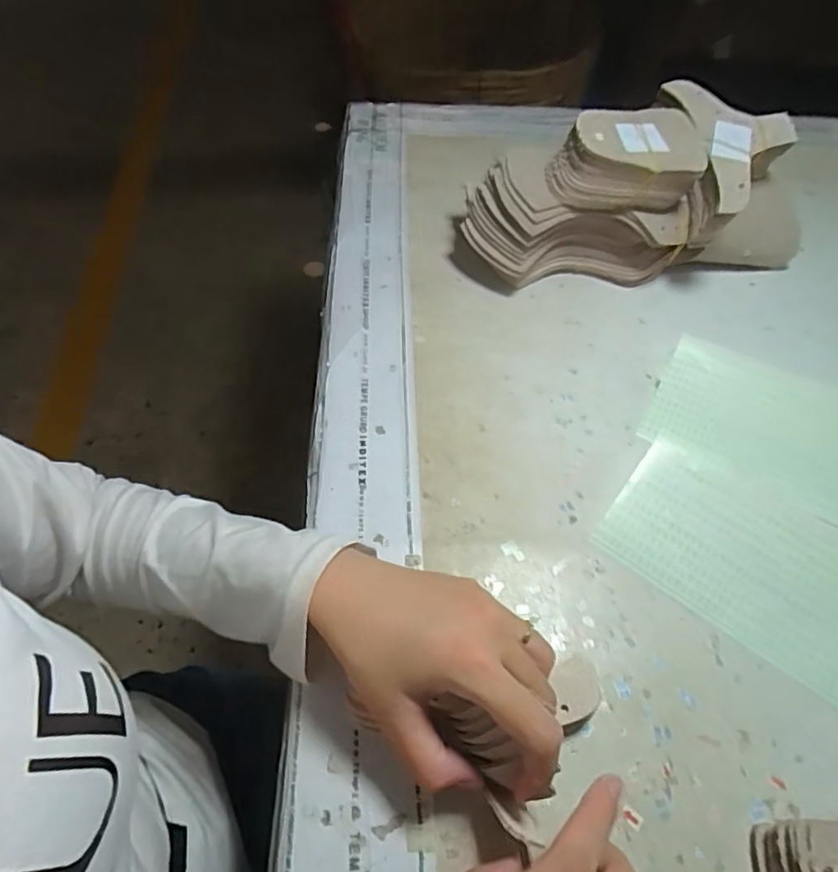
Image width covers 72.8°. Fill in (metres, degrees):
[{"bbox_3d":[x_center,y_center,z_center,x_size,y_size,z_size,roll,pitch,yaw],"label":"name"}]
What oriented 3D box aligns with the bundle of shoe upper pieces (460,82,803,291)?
[{"bbox_3d":[0.187,-0.191,0.468,0.287,0.124,0.109,-10,56,-10],"label":"bundle of shoe upper pieces"}]

